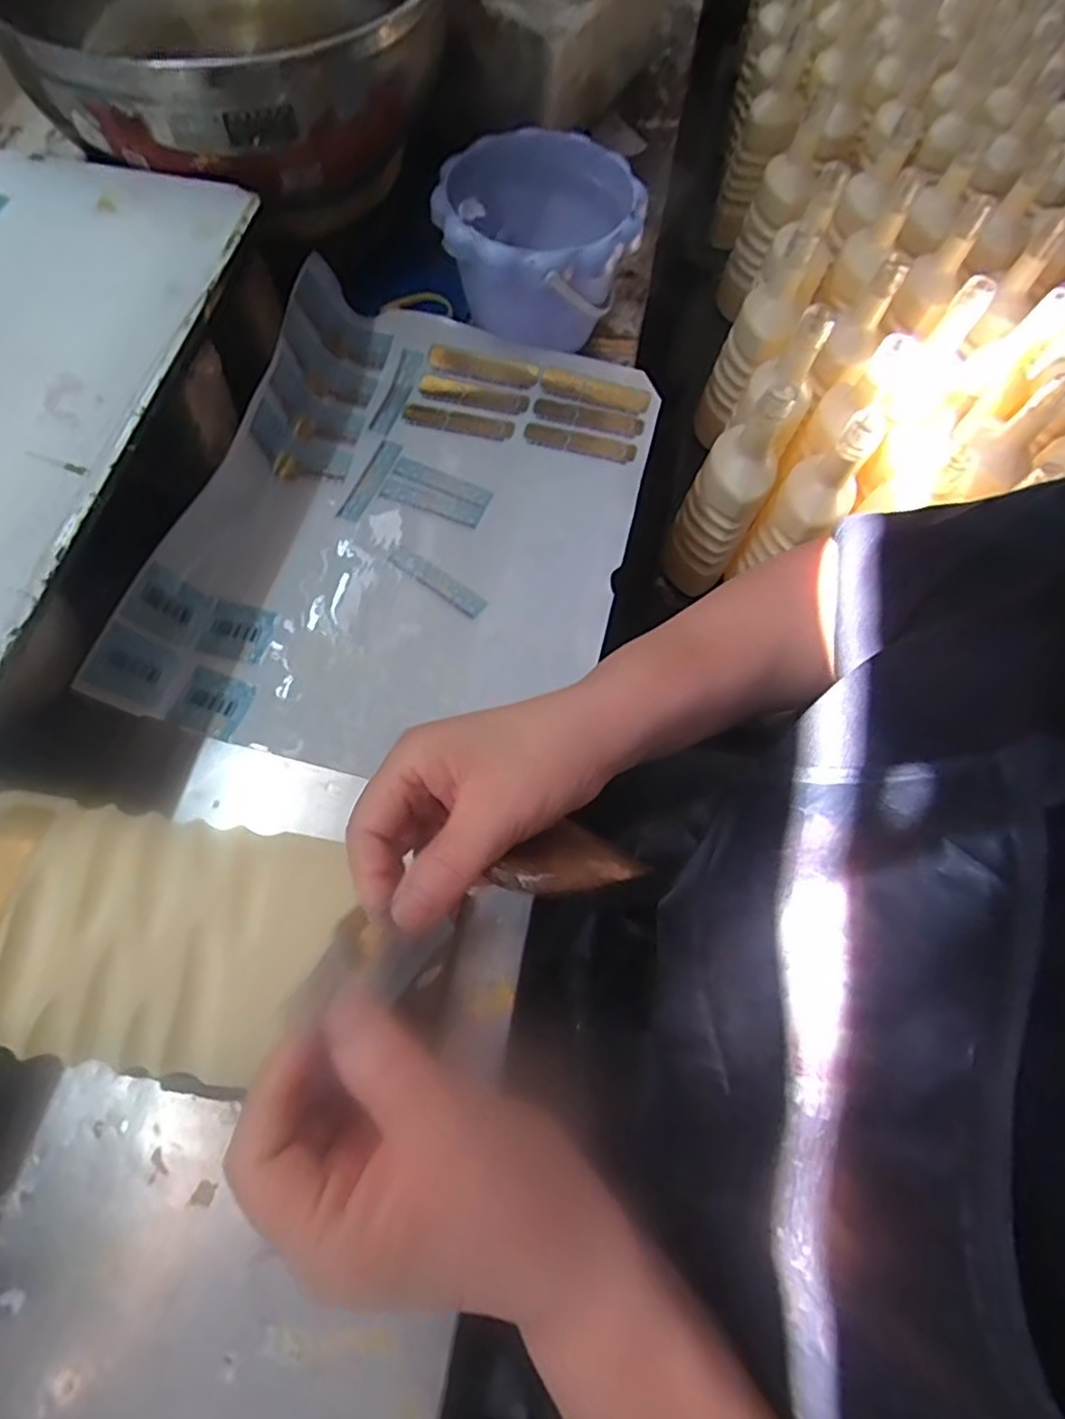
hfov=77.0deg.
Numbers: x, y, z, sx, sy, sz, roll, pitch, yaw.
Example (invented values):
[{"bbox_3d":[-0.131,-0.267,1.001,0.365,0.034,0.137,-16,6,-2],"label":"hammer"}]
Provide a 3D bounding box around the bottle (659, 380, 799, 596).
[{"bbox_3d":[0.197,-0.215,0.709,0.075,0.260,0.060,23,68,4],"label":"bottle"}]

